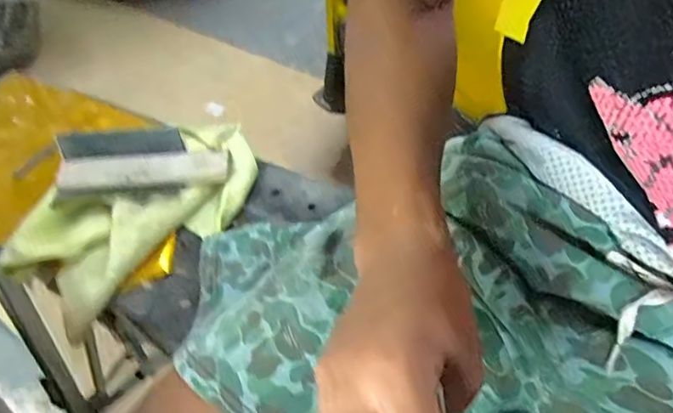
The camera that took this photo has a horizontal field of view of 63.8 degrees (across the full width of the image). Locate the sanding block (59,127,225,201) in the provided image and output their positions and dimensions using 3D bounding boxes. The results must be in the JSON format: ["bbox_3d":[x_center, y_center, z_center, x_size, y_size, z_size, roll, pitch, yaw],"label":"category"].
[{"bbox_3d":[-0.228,-0.052,0.630,0.189,0.047,0.069,-6,48,1],"label":"sanding block"}]

